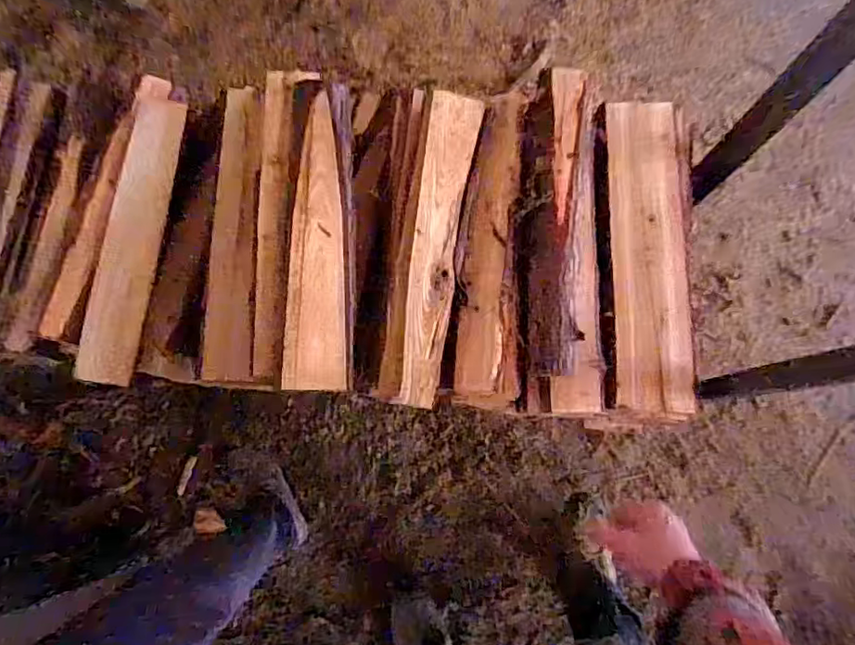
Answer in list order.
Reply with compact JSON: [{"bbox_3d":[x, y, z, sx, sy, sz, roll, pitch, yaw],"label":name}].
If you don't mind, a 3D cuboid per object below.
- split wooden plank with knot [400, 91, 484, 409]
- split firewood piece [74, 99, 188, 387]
[{"bbox_3d":[0.013,-0.127,0.868,0.077,0.028,0.498,9,79,0],"label":"split wooden plank with knot"},{"bbox_3d":[-0.505,-0.145,0.962,0.103,0.034,0.489,6,74,3],"label":"split firewood piece"}]

